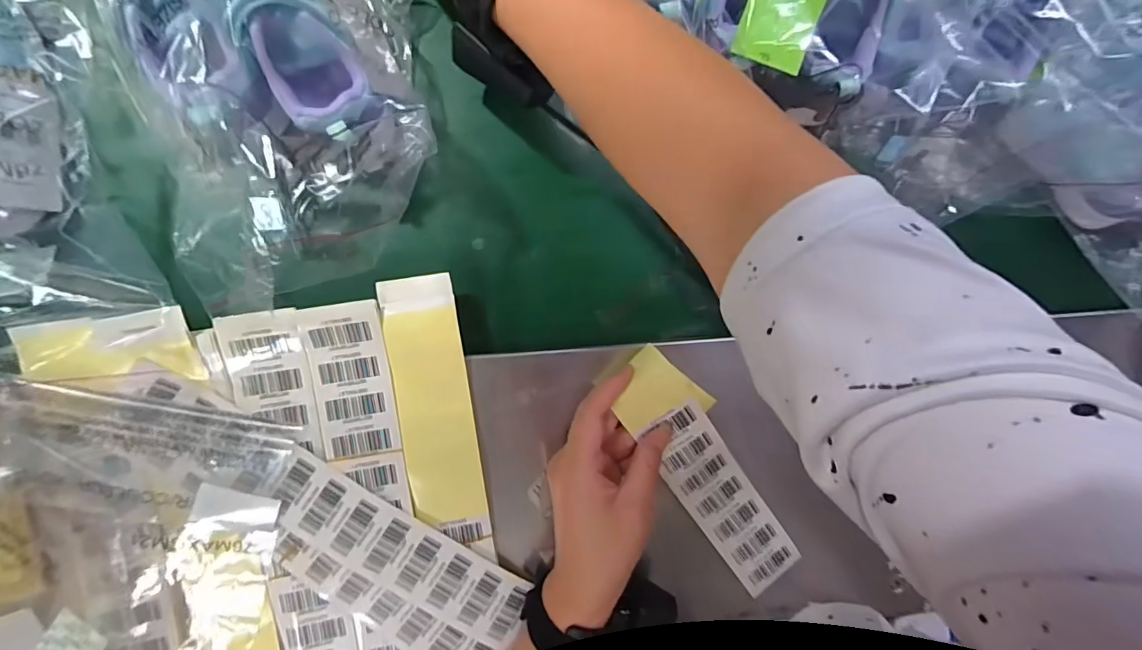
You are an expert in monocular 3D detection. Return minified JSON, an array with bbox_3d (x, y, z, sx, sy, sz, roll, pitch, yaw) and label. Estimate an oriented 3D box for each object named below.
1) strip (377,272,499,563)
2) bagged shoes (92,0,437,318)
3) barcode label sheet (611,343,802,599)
[{"bbox_3d":[-0.095,0.067,0.349,0.050,0.010,0.199,-9,96,-12],"label":"strip"},{"bbox_3d":[-0.187,-0.164,0.317,0.190,0.079,0.254,-24,97,-7],"label":"bagged shoes"},{"bbox_3d":[0.102,0.112,0.365,0.053,0.021,0.207,-35,105,0],"label":"barcode label sheet"}]

